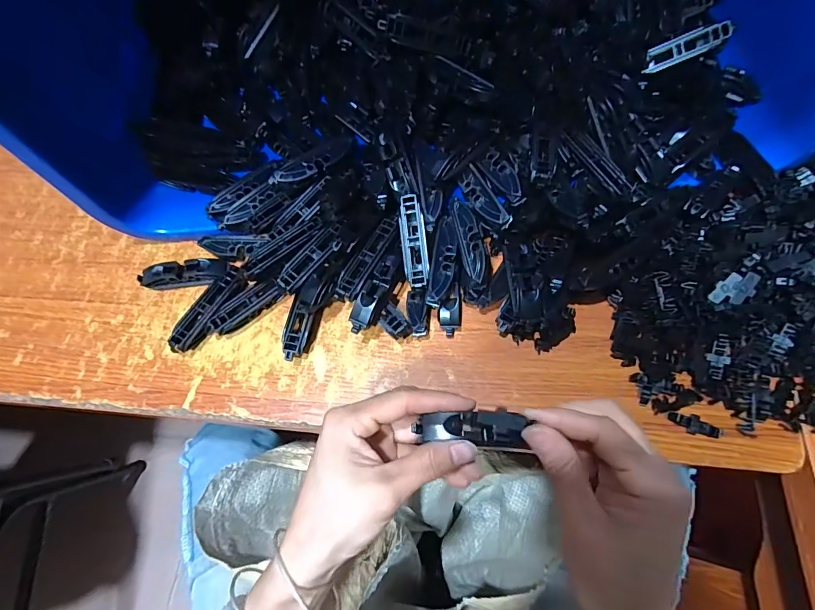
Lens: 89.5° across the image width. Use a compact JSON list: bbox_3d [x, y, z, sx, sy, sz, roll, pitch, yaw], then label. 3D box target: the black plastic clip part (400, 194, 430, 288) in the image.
[{"bbox_3d":[0.005,-0.051,0.330,0.018,0.011,0.074,-7,86,0],"label":"black plastic clip part"}]

